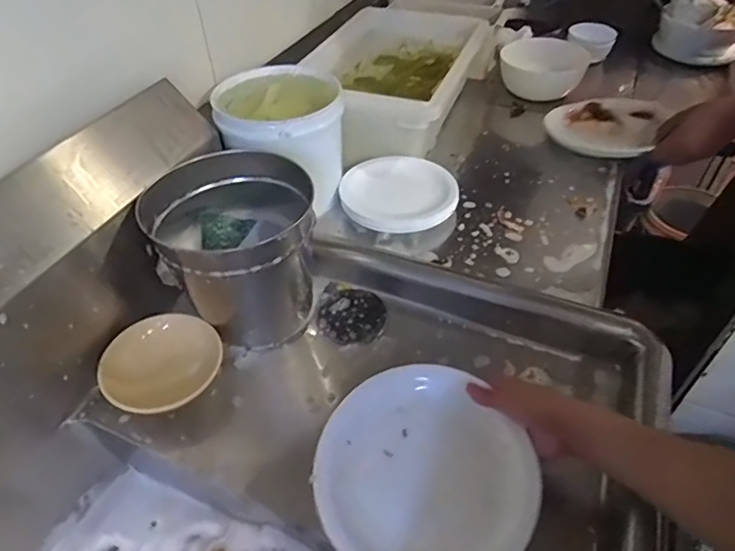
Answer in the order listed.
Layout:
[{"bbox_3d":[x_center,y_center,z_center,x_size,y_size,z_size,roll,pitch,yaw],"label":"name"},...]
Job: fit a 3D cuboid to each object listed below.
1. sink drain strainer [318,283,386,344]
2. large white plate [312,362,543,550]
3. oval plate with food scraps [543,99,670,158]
[{"bbox_3d":[-0.025,0.052,0.738,0.100,0.008,0.097,10,46,11],"label":"sink drain strainer"},{"bbox_3d":[0.057,0.208,0.544,0.210,0.019,0.219,-4,58,6],"label":"large white plate"},{"bbox_3d":[0.432,-0.278,0.934,0.168,0.050,0.174,32,53,28],"label":"oval plate with food scraps"}]

